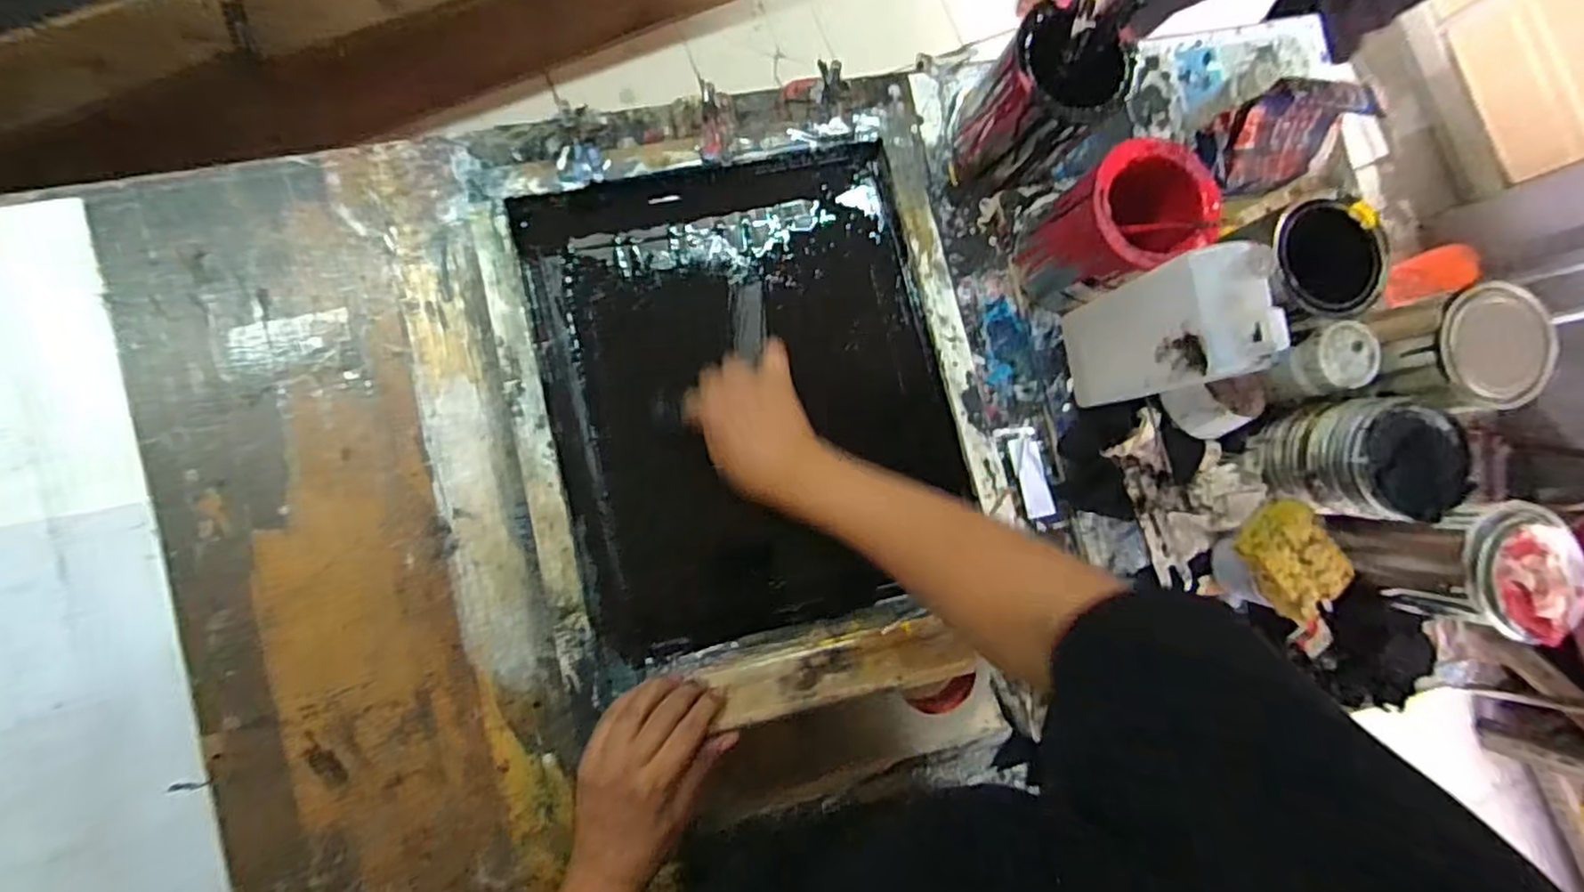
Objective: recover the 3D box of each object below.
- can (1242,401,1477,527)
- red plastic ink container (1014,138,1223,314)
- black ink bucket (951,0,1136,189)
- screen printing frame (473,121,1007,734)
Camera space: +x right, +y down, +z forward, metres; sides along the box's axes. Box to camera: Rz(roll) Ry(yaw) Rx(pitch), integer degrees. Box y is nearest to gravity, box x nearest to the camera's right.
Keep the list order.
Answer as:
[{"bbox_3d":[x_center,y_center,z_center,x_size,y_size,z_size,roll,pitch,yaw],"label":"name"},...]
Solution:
[{"bbox_3d":[0.516,0.011,0.637,0.090,0.120,0.102,1,87,-7],"label":"can"},{"bbox_3d":[0.284,-0.194,0.626,0.096,0.158,0.101,0,87,-7],"label":"red plastic ink container"},{"bbox_3d":[0.219,-0.311,0.642,0.098,0.145,0.098,0,87,-7],"label":"black ink bucket"},{"bbox_3d":[-0.036,-0.032,0.622,0.396,0.075,0.493,-13,81,-7],"label":"screen printing frame"}]

